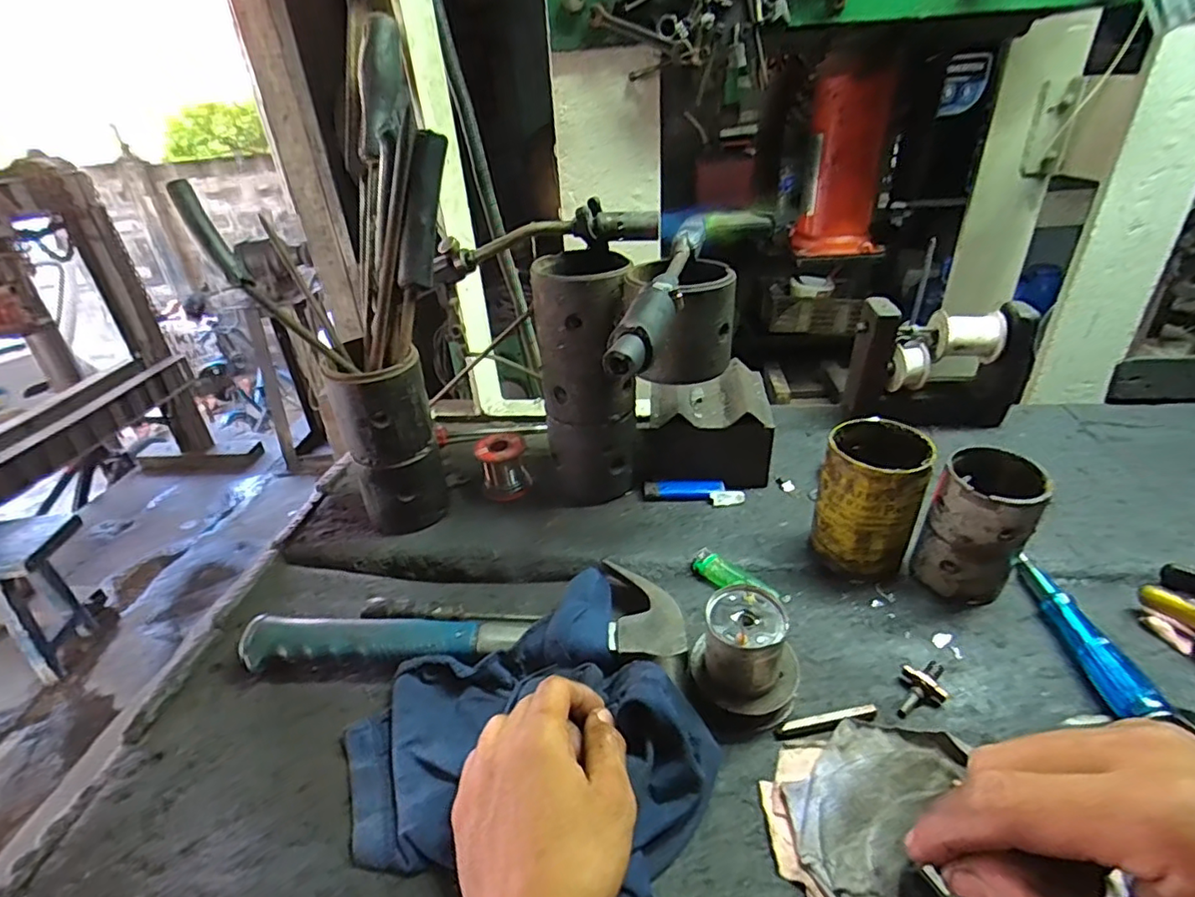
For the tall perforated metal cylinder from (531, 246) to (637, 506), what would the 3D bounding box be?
[{"bbox_3d":[-0.008,-0.064,0.559,0.087,0.229,0.087,-6,32,-3],"label":"tall perforated metal cylinder"}]

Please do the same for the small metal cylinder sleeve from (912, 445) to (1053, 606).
[{"bbox_3d":[0.290,0.061,0.451,0.065,0.105,0.063,18,38,31],"label":"small metal cylinder sleeve"}]

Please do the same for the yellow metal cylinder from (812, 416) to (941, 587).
[{"bbox_3d":[0.220,0.043,0.479,0.074,0.111,0.071,14,36,26],"label":"yellow metal cylinder"}]

